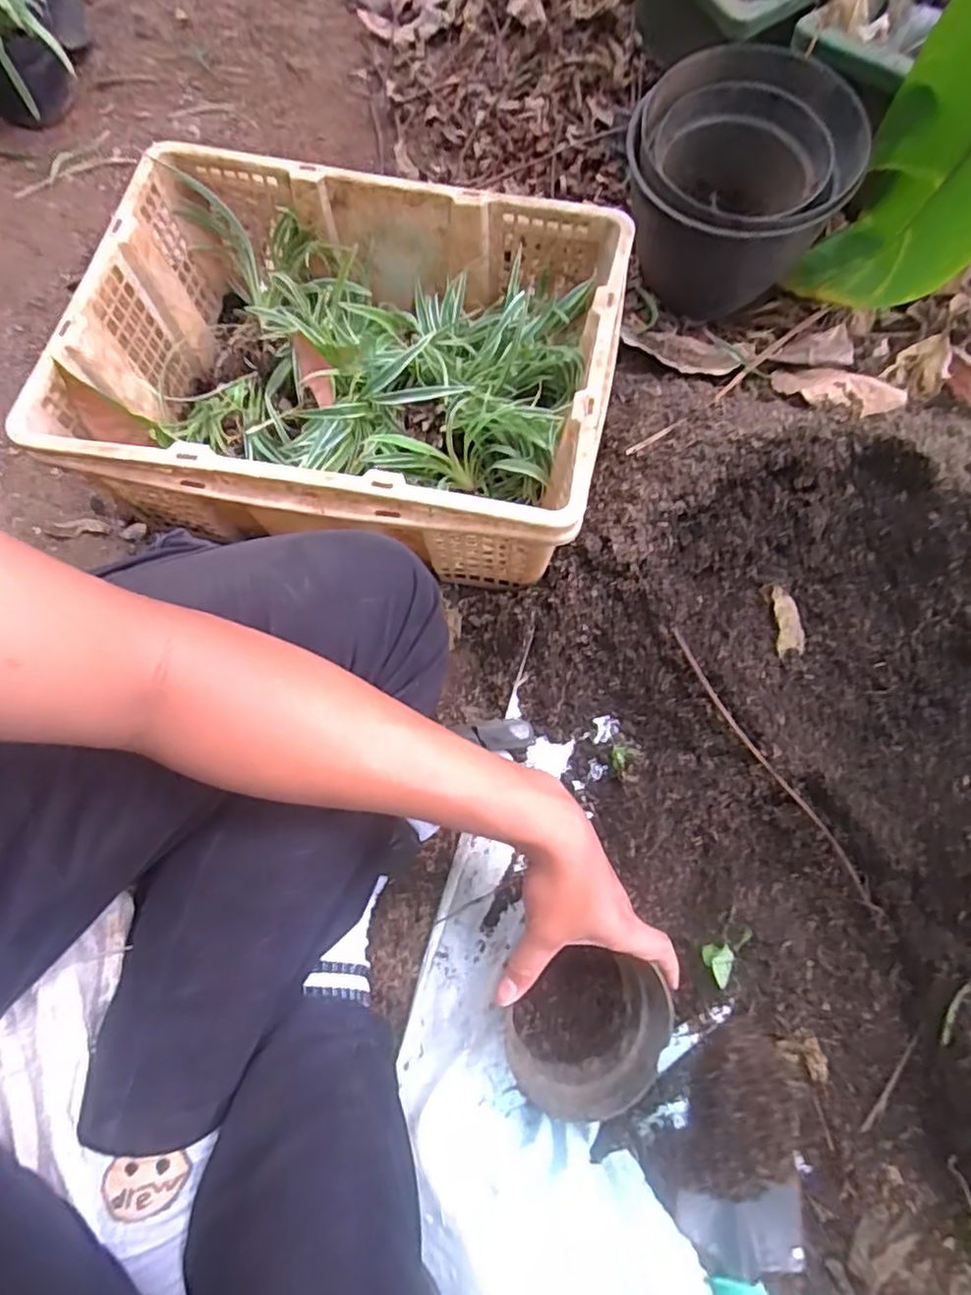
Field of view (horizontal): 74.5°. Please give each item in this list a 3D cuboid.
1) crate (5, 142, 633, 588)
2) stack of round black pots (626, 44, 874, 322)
[{"bbox_3d":[-0.125,-0.266,0.625,0.466,0.158,0.349,9,72,2],"label":"crate"},{"bbox_3d":[0.268,-0.503,0.718,0.229,0.172,0.218,17,73,5],"label":"stack of round black pots"}]

